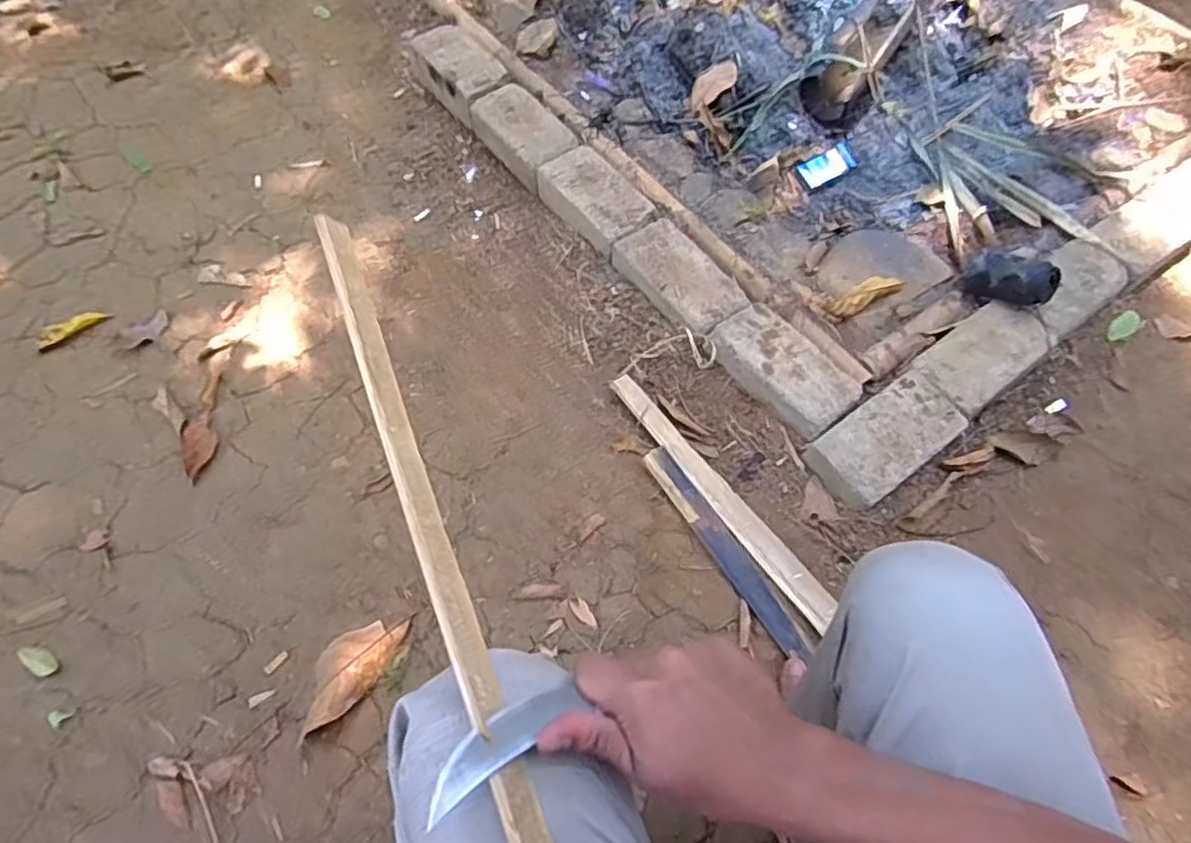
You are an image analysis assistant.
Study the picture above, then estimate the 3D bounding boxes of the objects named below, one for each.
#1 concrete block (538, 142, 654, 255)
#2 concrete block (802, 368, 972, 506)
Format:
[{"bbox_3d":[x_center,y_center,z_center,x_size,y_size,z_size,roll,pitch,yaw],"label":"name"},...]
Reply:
[{"bbox_3d":[0.003,-0.368,1.143,0.120,0.057,0.207,-36,68,-18],"label":"concrete block"},{"bbox_3d":[0.393,0.021,0.922,0.222,0.041,0.109,-34,68,-17],"label":"concrete block"}]

